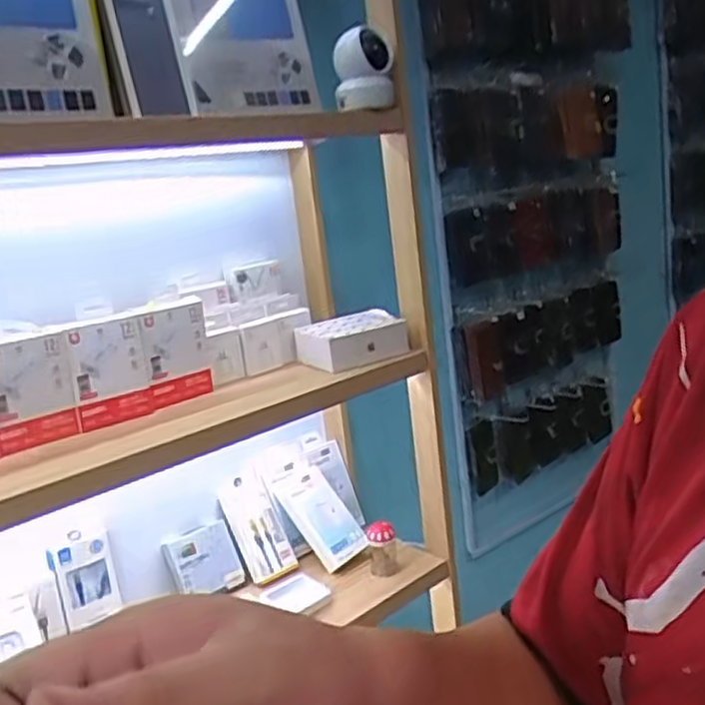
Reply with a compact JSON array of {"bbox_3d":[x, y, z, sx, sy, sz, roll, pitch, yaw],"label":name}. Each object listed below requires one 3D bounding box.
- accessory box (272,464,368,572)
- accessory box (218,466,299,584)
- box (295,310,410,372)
[{"bbox_3d":[-0.058,0.292,1.284,0.091,0.178,0.037,-29,-21,-26],"label":"accessory box"},{"bbox_3d":[-0.167,0.299,1.257,0.081,0.188,0.018,-22,-4,-20],"label":"accessory box"},{"bbox_3d":[-0.011,-0.019,1.149,0.177,0.067,0.104,-15,14,-32],"label":"box"}]

